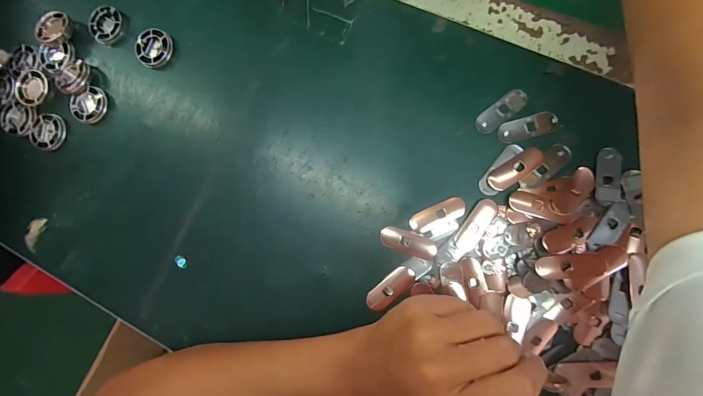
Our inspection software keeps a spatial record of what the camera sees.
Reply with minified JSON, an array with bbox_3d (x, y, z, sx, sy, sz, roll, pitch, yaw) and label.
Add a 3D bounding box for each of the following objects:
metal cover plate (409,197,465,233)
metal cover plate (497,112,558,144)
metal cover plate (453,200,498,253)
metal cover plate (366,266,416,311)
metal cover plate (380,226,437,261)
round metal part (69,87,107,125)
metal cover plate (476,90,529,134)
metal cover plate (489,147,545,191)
[{"bbox_3d":[0.076,0.015,0.284,0.049,0.004,0.019,-25,82,5],"label":"metal cover plate"},{"bbox_3d":[0.155,-0.062,0.281,0.050,0.004,0.019,-16,83,6],"label":"metal cover plate"},{"bbox_3d":[0.108,0.024,0.278,0.018,0.004,0.050,33,90,9],"label":"metal cover plate"},{"bbox_3d":[0.035,0.080,0.285,0.049,0.004,0.018,-42,81,2],"label":"metal cover plate"},{"bbox_3d":[0.051,0.040,0.285,0.050,0.004,0.019,18,87,9],"label":"metal cover plate"},{"bbox_3d":[-0.282,-0.100,0.344,0.039,0.011,0.039,-1,85,8],"label":"round metal part"},{"bbox_3d":[0.133,-0.077,0.284,0.050,0.004,0.019,-41,81,2],"label":"metal cover plate"},{"bbox_3d":[0.143,-0.025,0.278,0.049,0.004,0.019,-40,81,2],"label":"metal cover plate"}]

